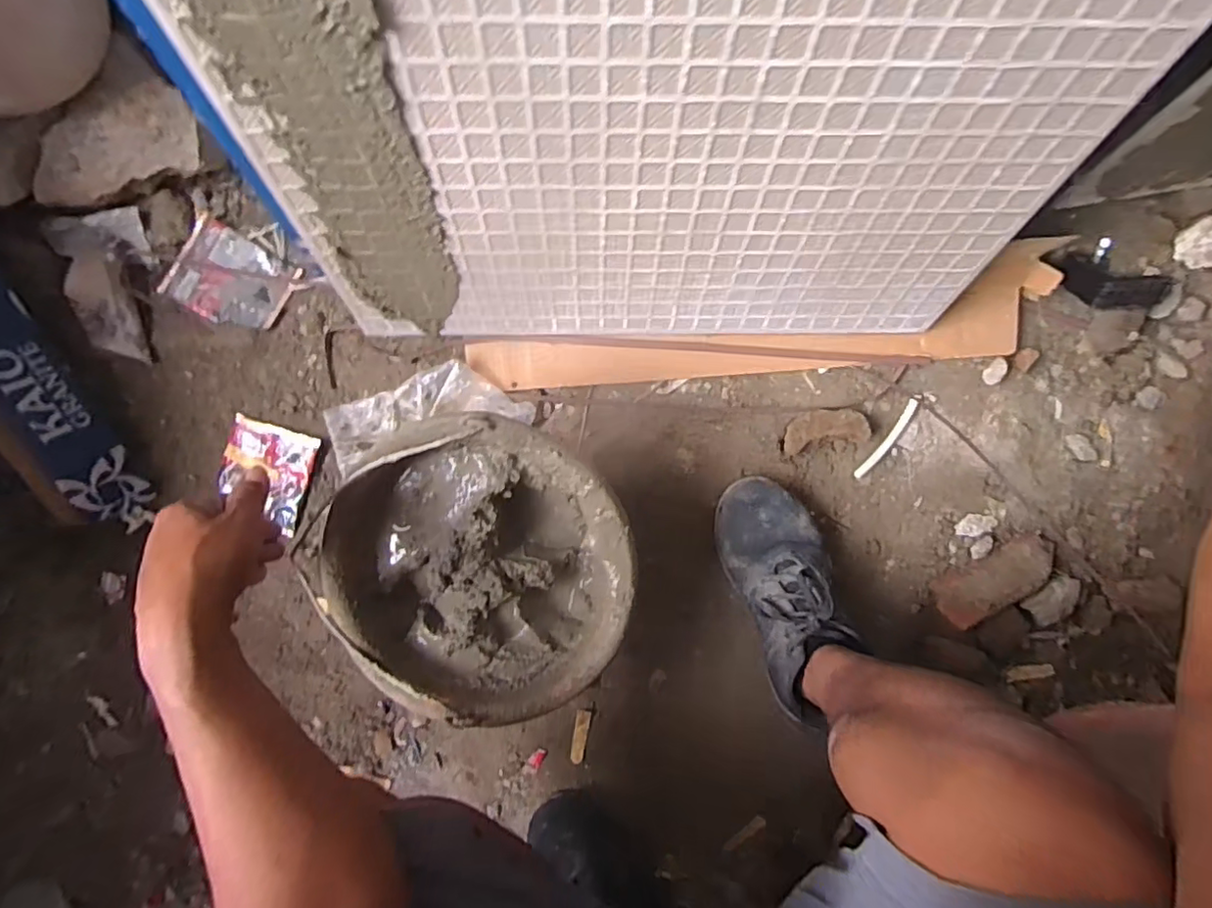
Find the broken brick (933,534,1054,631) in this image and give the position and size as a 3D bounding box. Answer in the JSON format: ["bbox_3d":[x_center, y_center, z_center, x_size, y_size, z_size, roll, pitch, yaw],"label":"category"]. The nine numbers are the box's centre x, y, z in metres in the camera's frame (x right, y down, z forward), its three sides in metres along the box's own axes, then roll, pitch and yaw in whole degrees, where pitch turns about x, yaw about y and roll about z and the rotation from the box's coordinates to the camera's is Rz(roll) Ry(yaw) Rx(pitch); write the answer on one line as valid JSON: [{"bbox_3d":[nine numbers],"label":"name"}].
[{"bbox_3d":[0.429,0.135,0.655,0.138,0.038,0.048,-32,93,0],"label":"broken brick"}]

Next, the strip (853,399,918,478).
[{"bbox_3d":[0.312,-0.015,0.661,0.014,0.004,0.106,37,91,-3],"label":"strip"}]

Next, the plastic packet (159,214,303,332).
[{"bbox_3d":[-0.391,-0.181,0.625,0.107,0.016,0.089,29,91,-2],"label":"plastic packet"}]

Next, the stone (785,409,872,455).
[{"bbox_3d":[0.233,-0.027,0.641,0.084,0.034,0.039,-11,93,-1],"label":"stone"}]

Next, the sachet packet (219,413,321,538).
[{"bbox_3d":[-0.360,0.019,0.635,0.091,0.011,0.099,18,92,-2],"label":"sachet packet"}]

